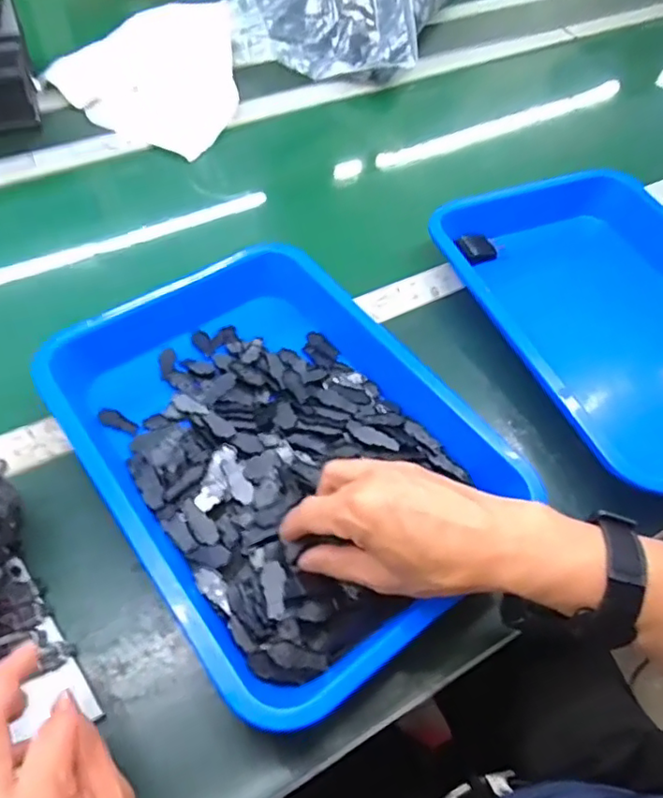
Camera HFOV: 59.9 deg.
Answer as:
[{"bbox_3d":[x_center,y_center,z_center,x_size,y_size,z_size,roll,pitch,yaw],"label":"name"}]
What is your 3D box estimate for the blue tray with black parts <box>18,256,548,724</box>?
[{"bbox_3d":[-0.058,0.023,0.482,0.262,0.060,0.399,-31,63,-23],"label":"blue tray with black parts"}]

